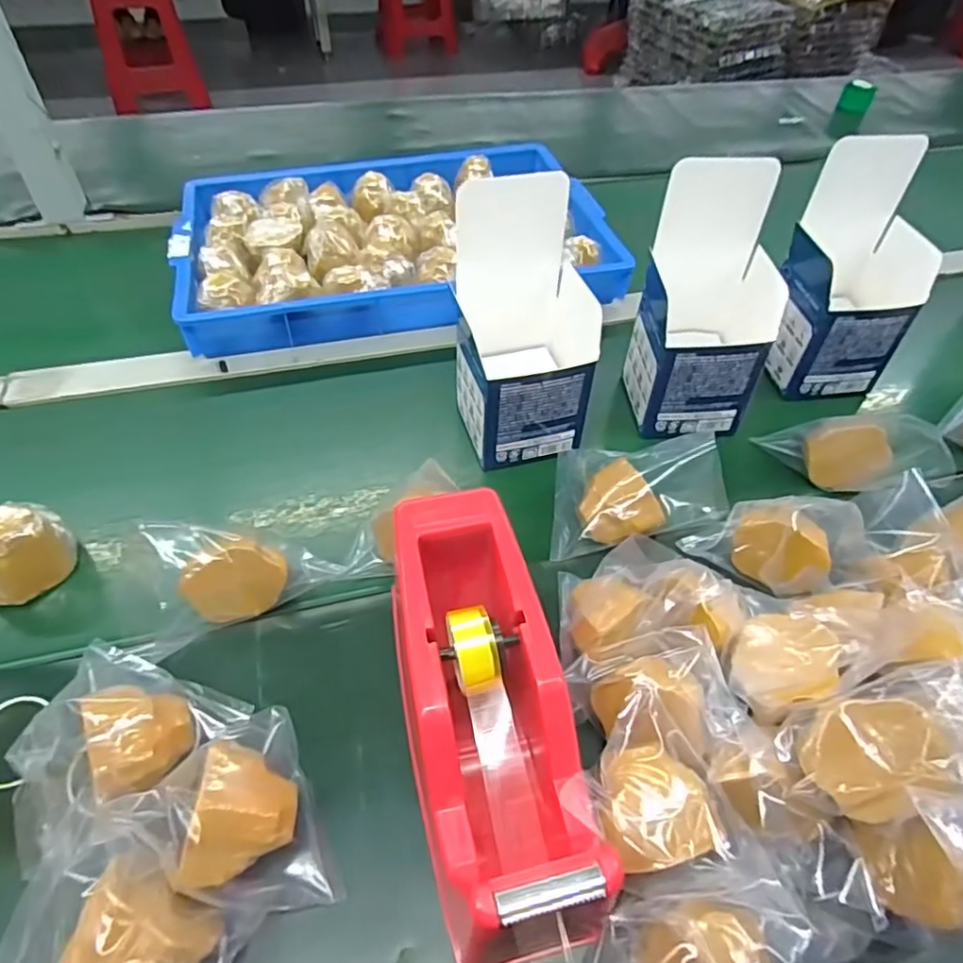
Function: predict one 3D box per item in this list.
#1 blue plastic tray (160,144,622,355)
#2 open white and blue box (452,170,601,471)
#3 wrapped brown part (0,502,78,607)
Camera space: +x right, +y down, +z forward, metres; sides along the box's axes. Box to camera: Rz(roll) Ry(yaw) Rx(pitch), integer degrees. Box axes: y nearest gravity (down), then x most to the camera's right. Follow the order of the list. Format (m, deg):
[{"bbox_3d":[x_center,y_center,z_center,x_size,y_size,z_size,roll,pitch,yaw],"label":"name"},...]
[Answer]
[{"bbox_3d":[-0.089,-0.261,0.646,0.414,0.058,0.276,-11,49,-9],"label":"blue plastic tray"},{"bbox_3d":[0.032,-0.108,0.446,0.099,0.175,0.088,-6,49,-5],"label":"open white and blue box"},{"bbox_3d":[-0.293,0.043,0.392,0.030,0.054,0.057,31,56,25],"label":"wrapped brown part"}]

